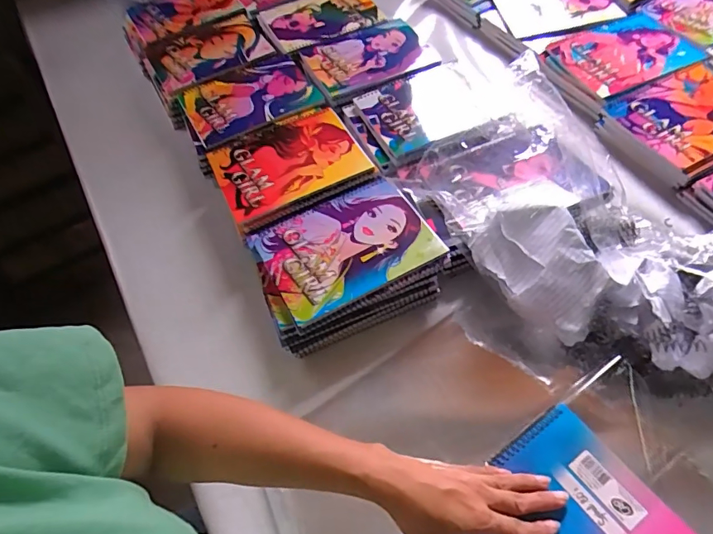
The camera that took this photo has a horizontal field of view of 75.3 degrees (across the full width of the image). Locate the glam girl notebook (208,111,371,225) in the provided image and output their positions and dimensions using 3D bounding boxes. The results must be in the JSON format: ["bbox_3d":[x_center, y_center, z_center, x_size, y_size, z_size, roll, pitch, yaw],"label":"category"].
[{"bbox_3d":[-0.099,-0.153,0.652,0.198,0.007,0.148,-25,58,-10],"label":"glam girl notebook"}]

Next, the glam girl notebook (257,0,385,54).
[{"bbox_3d":[-0.067,-0.464,0.853,0.200,0.019,0.153,-21,57,-7],"label":"glam girl notebook"}]

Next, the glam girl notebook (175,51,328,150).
[{"bbox_3d":[-0.168,-0.273,0.743,0.205,0.012,0.150,-27,58,-11],"label":"glam girl notebook"}]

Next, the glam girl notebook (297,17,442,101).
[{"bbox_3d":[0.020,-0.360,0.780,0.202,0.013,0.140,-23,57,-8],"label":"glam girl notebook"}]

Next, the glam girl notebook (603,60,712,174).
[{"bbox_3d":[0.495,-0.226,0.676,0.189,0.015,0.158,-24,57,-9],"label":"glam girl notebook"}]

